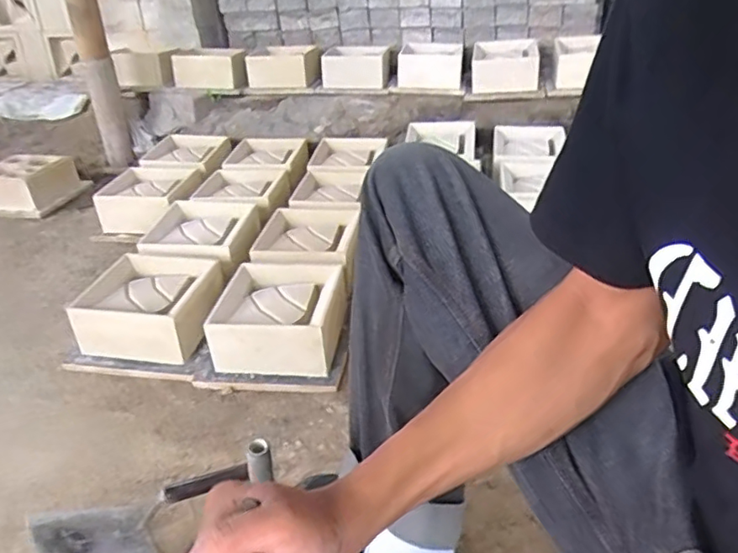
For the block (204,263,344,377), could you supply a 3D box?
[{"bbox_3d":[-0.159,0.078,1.065,0.205,0.117,0.236,5,30,7],"label":"block"}]

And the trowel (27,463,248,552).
[{"bbox_3d":[-0.276,0.307,0.731,0.264,0.069,0.111,-11,33,-18],"label":"trowel"}]

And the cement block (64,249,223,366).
[{"bbox_3d":[-0.410,0.062,1.113,0.219,0.119,0.220,5,31,8],"label":"cement block"}]

